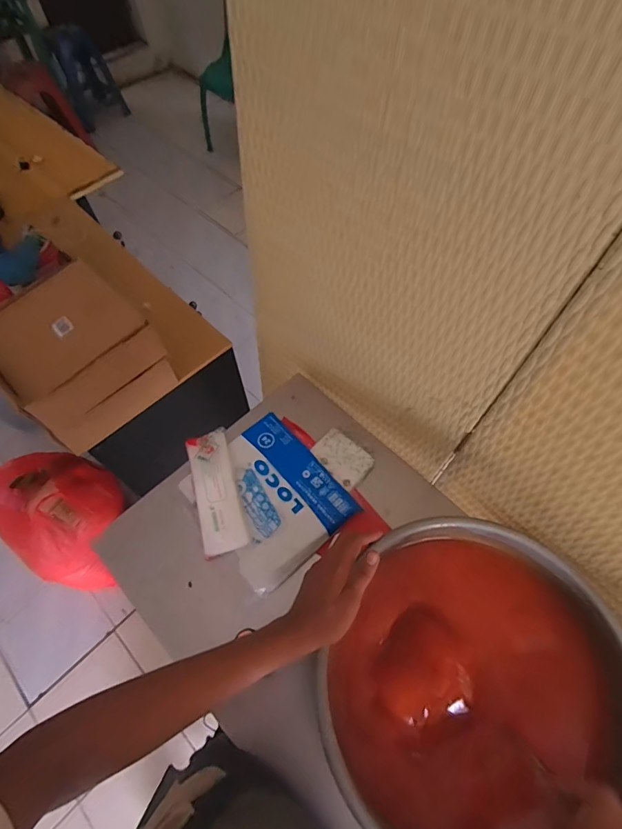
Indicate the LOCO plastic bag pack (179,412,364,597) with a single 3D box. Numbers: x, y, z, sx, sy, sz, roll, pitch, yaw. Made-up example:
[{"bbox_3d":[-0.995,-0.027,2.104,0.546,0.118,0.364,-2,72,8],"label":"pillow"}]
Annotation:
[{"bbox_3d":[-0.072,0.140,0.731,0.218,0.023,0.245,-36,67,-18],"label":"LOCO plastic bag pack"}]

